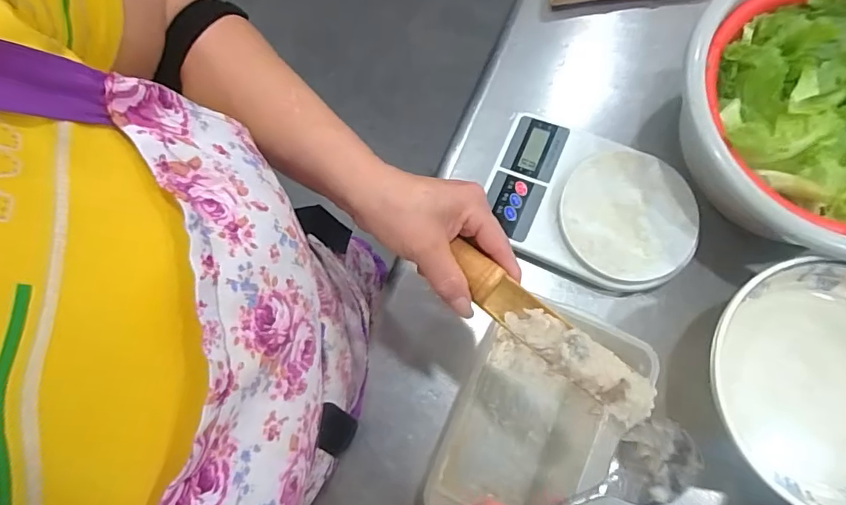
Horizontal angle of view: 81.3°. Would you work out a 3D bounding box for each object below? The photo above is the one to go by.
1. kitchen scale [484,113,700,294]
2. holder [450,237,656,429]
[{"bbox_3d":[0.173,-0.050,0.515,0.209,0.027,0.149,24,78,7],"label":"kitchen scale"},{"bbox_3d":[0.083,0.053,0.336,0.159,0.025,0.033,40,80,13],"label":"holder"}]

